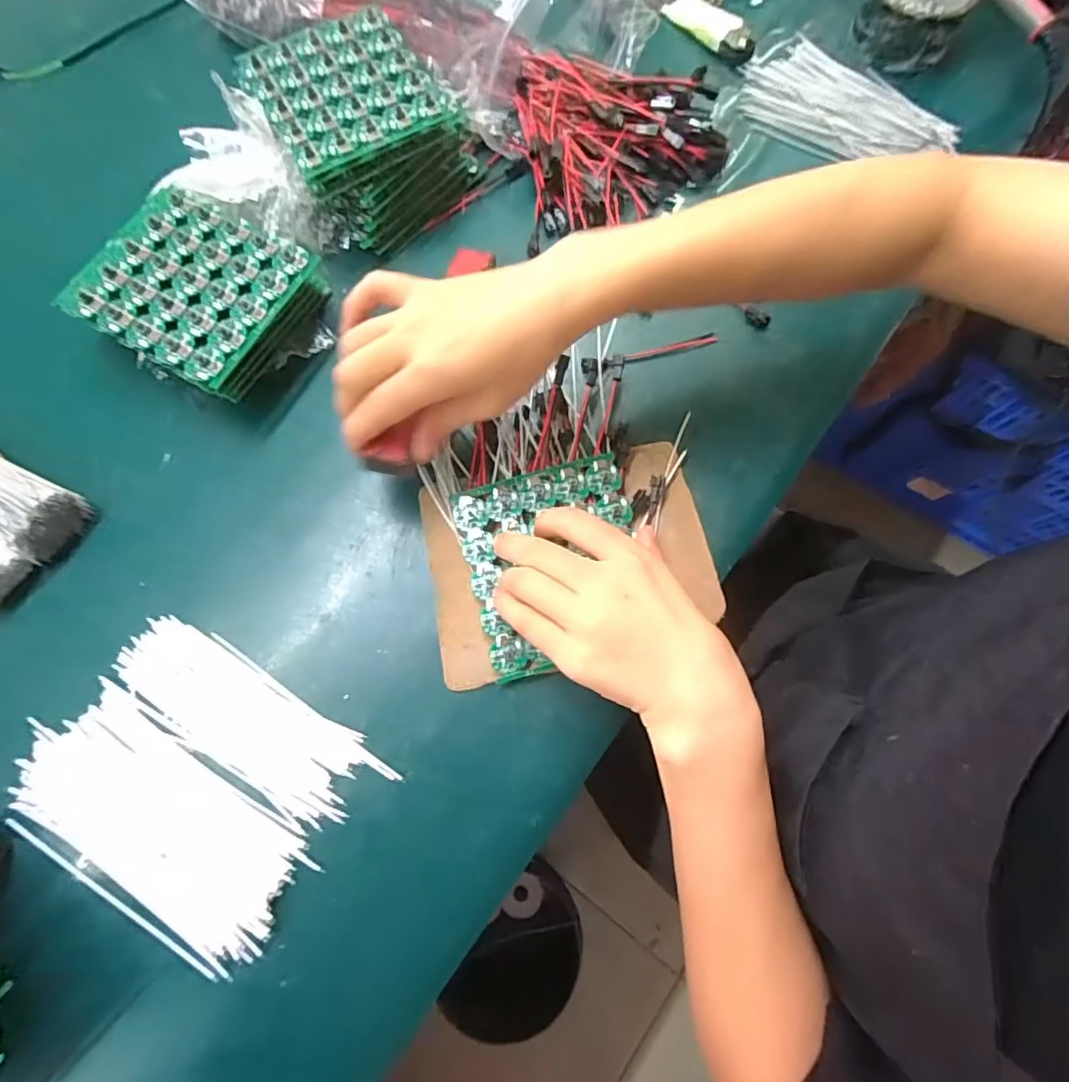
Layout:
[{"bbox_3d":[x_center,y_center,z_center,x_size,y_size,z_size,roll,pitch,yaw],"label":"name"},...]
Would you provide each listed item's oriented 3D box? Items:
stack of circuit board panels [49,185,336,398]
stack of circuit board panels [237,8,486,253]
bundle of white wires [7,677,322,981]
[{"bbox_3d":[-0.217,-0.163,0.379,0.132,0.042,0.119,27,76,6],"label":"stack of circuit board panels"},{"bbox_3d":[-0.118,-0.298,0.414,0.133,0.067,0.131,-34,77,-11],"label":"stack of circuit board panels"},{"bbox_3d":[-0.208,0.156,0.311,0.166,0.006,0.081,33,75,8],"label":"bundle of white wires"}]

